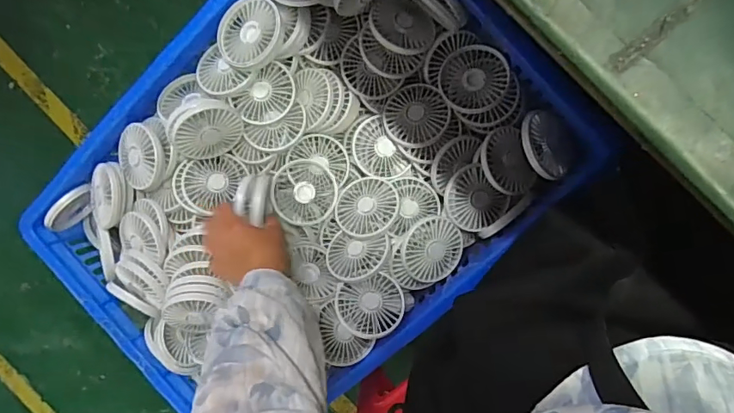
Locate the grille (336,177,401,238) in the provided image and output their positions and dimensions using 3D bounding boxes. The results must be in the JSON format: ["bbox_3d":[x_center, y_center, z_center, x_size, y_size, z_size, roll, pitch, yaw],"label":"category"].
[{"bbox_3d":[0.001,0.000,0.640,0.084,0.020,0.079,-3,72,10],"label":"grille"}]

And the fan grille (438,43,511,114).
[{"bbox_3d":[0.137,-0.162,0.613,0.085,0.012,0.085,0,90,21],"label":"fan grille"}]

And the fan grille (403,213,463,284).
[{"bbox_3d":[0.085,0.056,0.620,0.083,0.006,0.085,-4,103,-20],"label":"fan grille"}]

